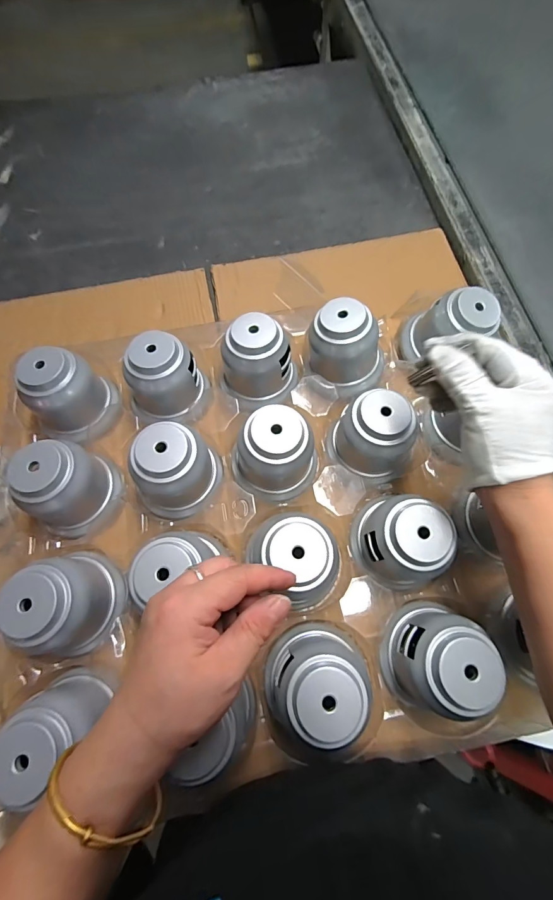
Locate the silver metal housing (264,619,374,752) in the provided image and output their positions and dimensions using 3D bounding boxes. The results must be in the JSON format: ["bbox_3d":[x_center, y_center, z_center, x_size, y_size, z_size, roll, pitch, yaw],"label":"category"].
[{"bbox_3d":[0.032,0.184,0.322,0.081,0.082,0.077,0,69,0],"label":"silver metal housing"}]

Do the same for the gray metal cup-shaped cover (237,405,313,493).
[{"bbox_3d":[0.001,0.001,0.384,0.071,0.077,0.076,30,70,12],"label":"gray metal cup-shaped cover"}]

